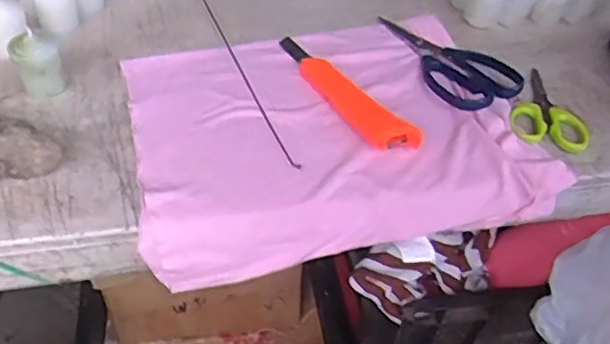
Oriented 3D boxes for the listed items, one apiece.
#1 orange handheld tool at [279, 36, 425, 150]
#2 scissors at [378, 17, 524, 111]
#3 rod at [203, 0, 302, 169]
[{"bbox_3d":[0.027,-0.076,0.530,0.032,0.020,0.184,-22,49,-26],"label":"orange handheld tool"},{"bbox_3d":[0.121,-0.112,0.580,0.078,0.016,0.162,-26,51,-29],"label":"scissors"},{"bbox_3d":[-0.058,-0.092,0.557,0.010,0.006,0.269,-13,46,-18],"label":"rod"}]

